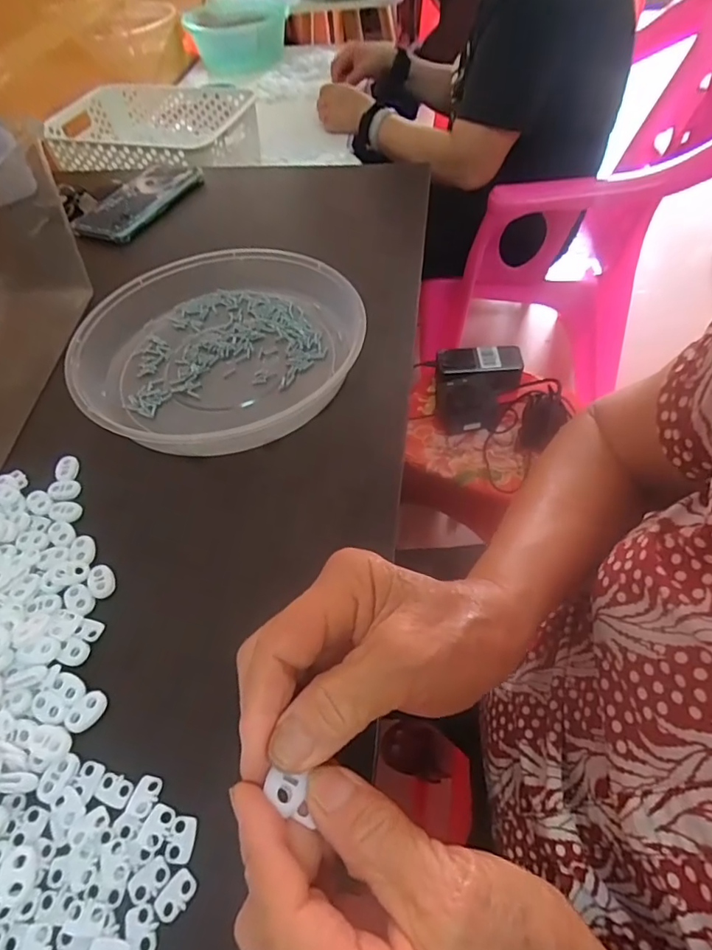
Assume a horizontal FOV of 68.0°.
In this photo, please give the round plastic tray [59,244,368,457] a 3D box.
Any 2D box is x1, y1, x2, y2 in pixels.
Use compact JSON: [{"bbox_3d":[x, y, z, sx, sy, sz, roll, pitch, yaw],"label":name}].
[{"bbox_3d":[-0.115,-0.117,0.447,0.231,0.039,0.227,-2,53,3],"label":"round plastic tray"}]

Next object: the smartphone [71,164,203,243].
[{"bbox_3d":[-0.260,-0.331,0.633,0.086,0.016,0.163,17,56,17],"label":"smartphone"}]

